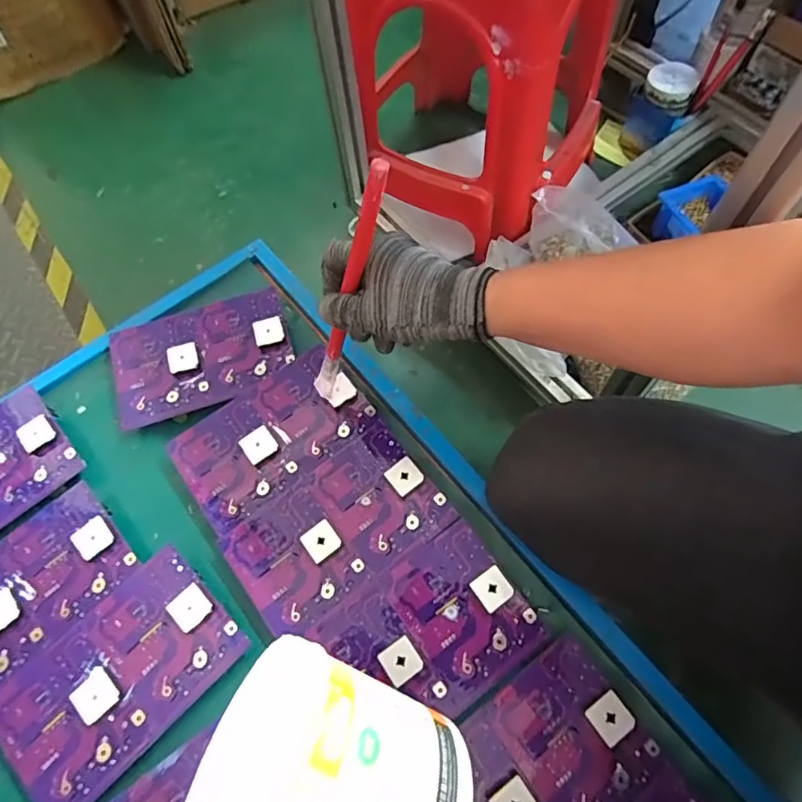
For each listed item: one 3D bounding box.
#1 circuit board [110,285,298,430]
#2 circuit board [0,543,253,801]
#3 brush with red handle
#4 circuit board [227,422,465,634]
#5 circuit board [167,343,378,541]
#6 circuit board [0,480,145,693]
[{"bbox_3d":[-0.225,-0.056,0.596,0.197,0.016,0.125,-18,66,-5],"label":"circuit board"},{"bbox_3d":[-0.250,0.240,0.459,0.126,0.013,0.200,41,74,19],"label":"circuit board"},{"bbox_3d":[-0.046,-0.075,0.433,0.016,0.289,0.014,-2,64,-16],"label":"brush with red handle"},{"bbox_3d":[-0.059,0.119,0.502,0.193,0.012,0.126,-36,68,-12],"label":"circuit board"},{"bbox_3d":[-0.135,0.032,0.549,0.192,0.018,0.114,-38,69,-13],"label":"circuit board"},{"bbox_3d":[-0.361,0.182,0.499,0.198,0.019,0.124,-43,70,-15],"label":"circuit board"}]

